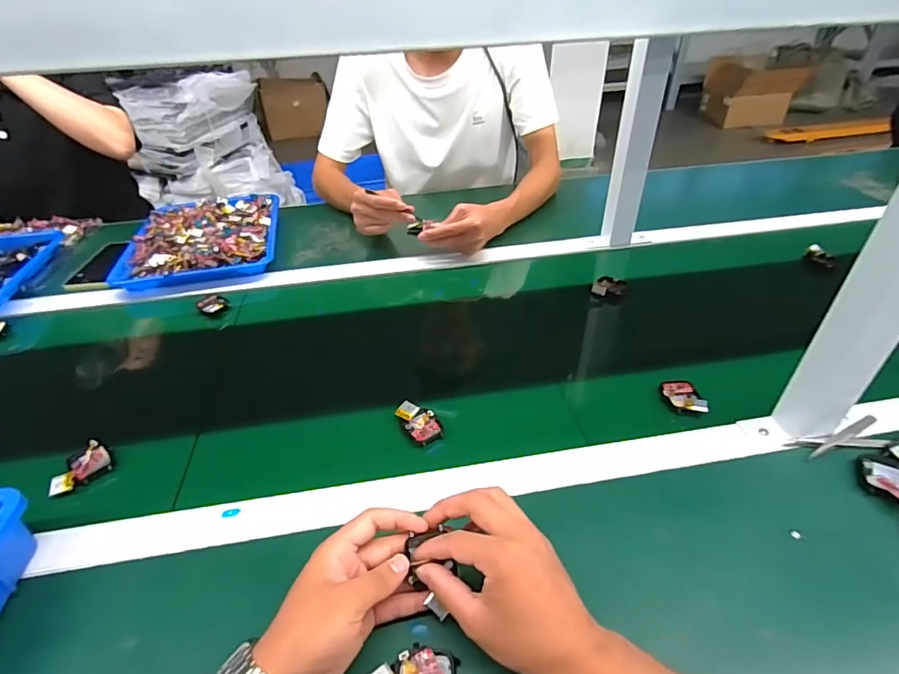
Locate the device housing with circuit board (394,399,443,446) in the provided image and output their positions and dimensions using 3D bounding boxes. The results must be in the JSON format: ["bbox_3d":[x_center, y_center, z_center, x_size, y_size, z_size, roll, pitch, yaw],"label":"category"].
[{"bbox_3d":[-0.033,0.094,0.527,0.036,0.024,0.054,-29,46,-29],"label":"device housing with circuit board"}]

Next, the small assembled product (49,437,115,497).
[{"bbox_3d":[-0.377,0.131,0.487,0.034,0.023,0.056,25,44,33],"label":"small assembled product"}]

